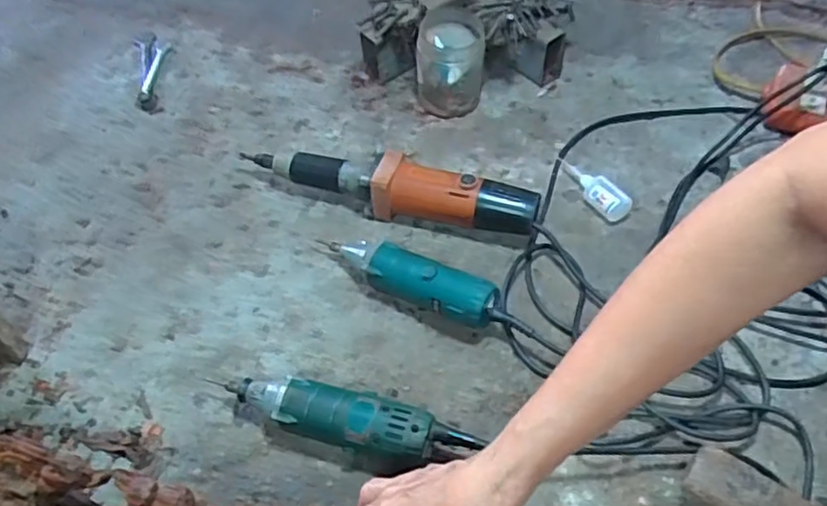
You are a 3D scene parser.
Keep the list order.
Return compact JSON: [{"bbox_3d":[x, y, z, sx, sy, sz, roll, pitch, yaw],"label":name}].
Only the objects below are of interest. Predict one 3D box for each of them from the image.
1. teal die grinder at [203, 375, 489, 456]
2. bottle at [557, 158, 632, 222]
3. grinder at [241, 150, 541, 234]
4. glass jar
[{"bbox_3d":[-0.066,0.161,0.615,0.262,0.054,0.052,11,51,13],"label":"teal die grinder"},{"bbox_3d":[0.221,-0.089,0.812,0.030,0.036,0.119,-25,53,-17],"label":"bottle"},{"bbox_3d":[-0.038,-0.088,0.805,0.384,0.070,0.071,18,53,18],"label":"grinder"},{"bbox_3d":[0.053,-0.271,0.922,0.094,0.125,0.094,-2,50,2],"label":"glass jar"}]

